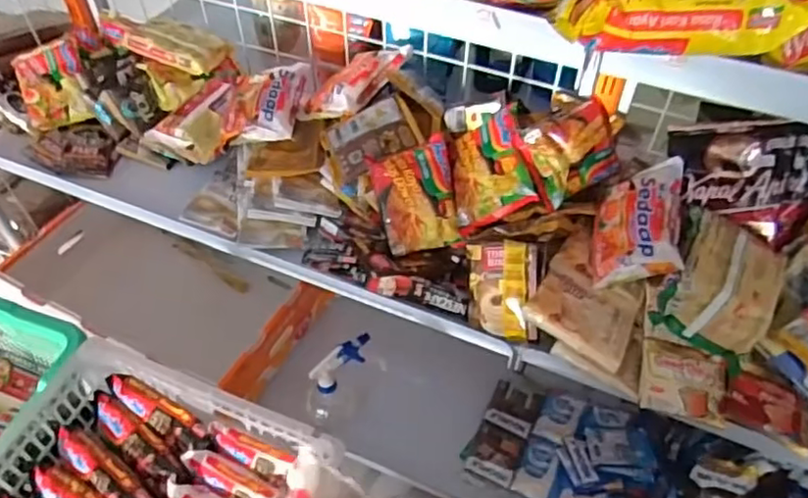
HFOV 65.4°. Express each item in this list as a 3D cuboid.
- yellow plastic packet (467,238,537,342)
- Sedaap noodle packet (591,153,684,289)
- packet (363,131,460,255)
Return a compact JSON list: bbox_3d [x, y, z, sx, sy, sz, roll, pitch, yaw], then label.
[{"bbox_3d":[0.112,0.049,0.722,0.082,0.111,0.012,0,4,30],"label":"yellow plastic packet"},{"bbox_3d":[0.265,-0.034,0.719,0.098,0.029,0.142,-11,54,39],"label":"Sedaap noodle packet"},{"bbox_3d":[0.017,-0.064,0.761,0.095,0.018,0.129,-15,86,-2],"label":"packet"}]

